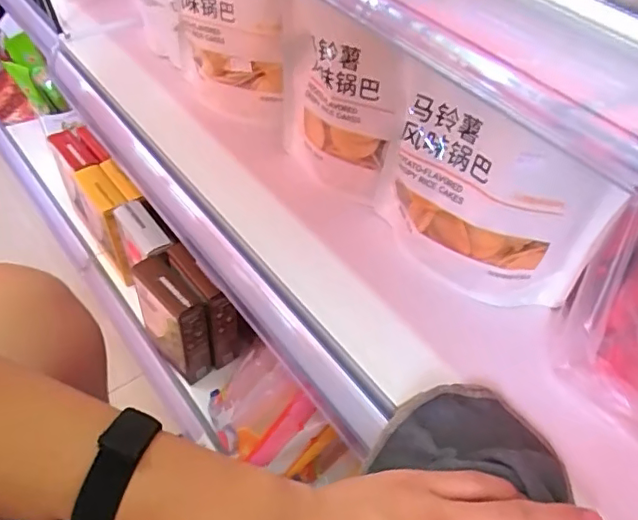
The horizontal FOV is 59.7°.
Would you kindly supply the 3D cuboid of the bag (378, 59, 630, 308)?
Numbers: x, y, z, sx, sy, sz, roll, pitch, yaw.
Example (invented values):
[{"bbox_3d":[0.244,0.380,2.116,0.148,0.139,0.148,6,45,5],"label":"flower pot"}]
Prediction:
[{"bbox_3d":[0.114,-0.038,0.389,0.155,0.131,0.039,28,53,17],"label":"bag"}]

